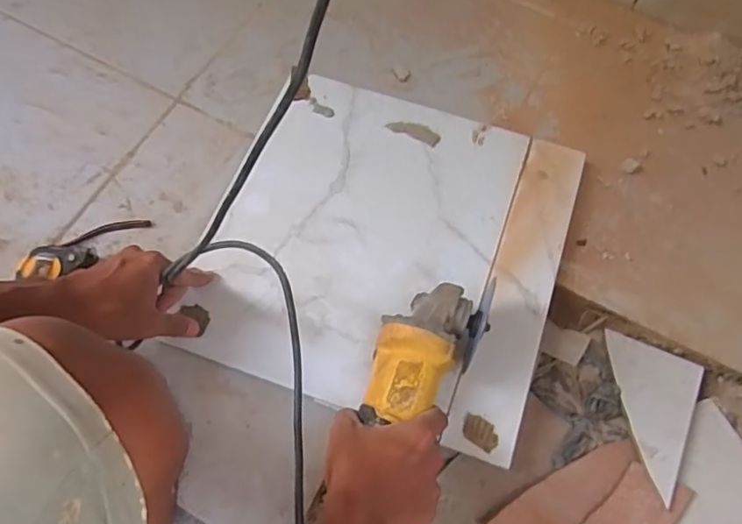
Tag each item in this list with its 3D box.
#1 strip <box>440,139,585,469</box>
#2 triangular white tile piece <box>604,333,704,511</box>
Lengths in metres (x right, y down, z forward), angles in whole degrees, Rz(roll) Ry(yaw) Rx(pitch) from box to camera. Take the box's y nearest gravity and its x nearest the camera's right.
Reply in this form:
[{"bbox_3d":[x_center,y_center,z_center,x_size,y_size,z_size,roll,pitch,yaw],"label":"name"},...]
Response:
[{"bbox_3d":[0.170,0.023,0.633,0.069,0.009,0.387,19,66,6],"label":"strip"},{"bbox_3d":[0.294,0.160,0.624,0.101,0.012,0.156,18,56,25],"label":"triangular white tile piece"}]

